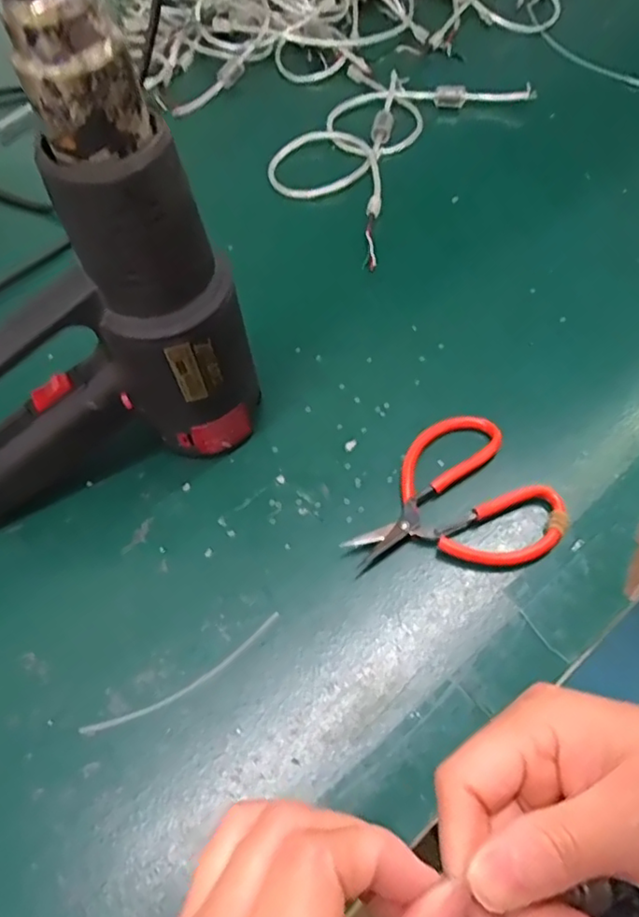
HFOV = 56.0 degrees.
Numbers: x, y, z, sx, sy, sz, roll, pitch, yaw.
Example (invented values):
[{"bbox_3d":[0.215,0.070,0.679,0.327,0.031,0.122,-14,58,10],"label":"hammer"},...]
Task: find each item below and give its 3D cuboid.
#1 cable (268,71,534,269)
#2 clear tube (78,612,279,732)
[{"bbox_3d":[0.055,-0.267,0.510,0.148,0.016,0.246,32,66,21],"label":"cable"},{"bbox_3d":[-0.066,0.110,0.298,0.107,0.004,0.012,-29,61,-13],"label":"clear tube"}]

